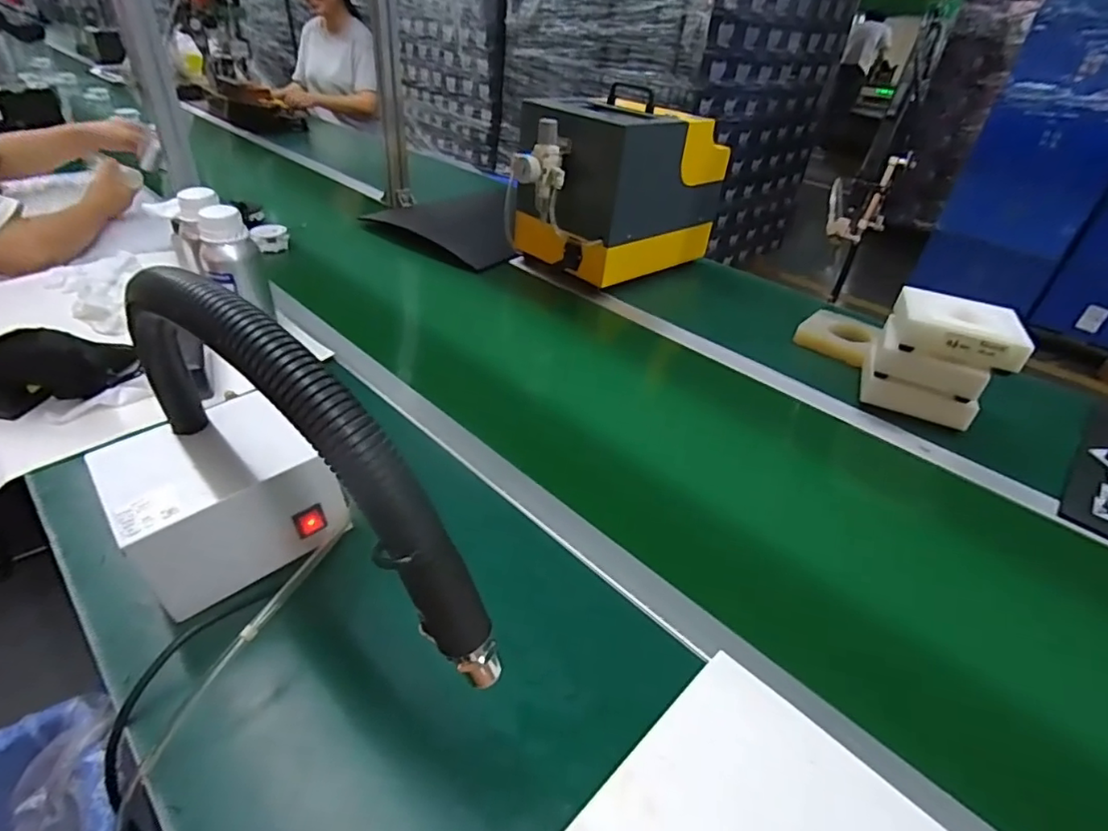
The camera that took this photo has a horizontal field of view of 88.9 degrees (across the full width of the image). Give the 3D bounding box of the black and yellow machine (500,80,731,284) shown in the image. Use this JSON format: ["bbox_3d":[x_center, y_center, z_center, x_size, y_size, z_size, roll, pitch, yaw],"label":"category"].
[{"bbox_3d":[0.113,-0.430,1.061,0.390,0.255,0.237,-22,45,-33],"label":"black and yellow machine"}]

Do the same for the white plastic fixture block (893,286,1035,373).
[{"bbox_3d":[0.527,-0.116,0.738,0.146,0.041,0.111,22,39,20],"label":"white plastic fixture block"}]

